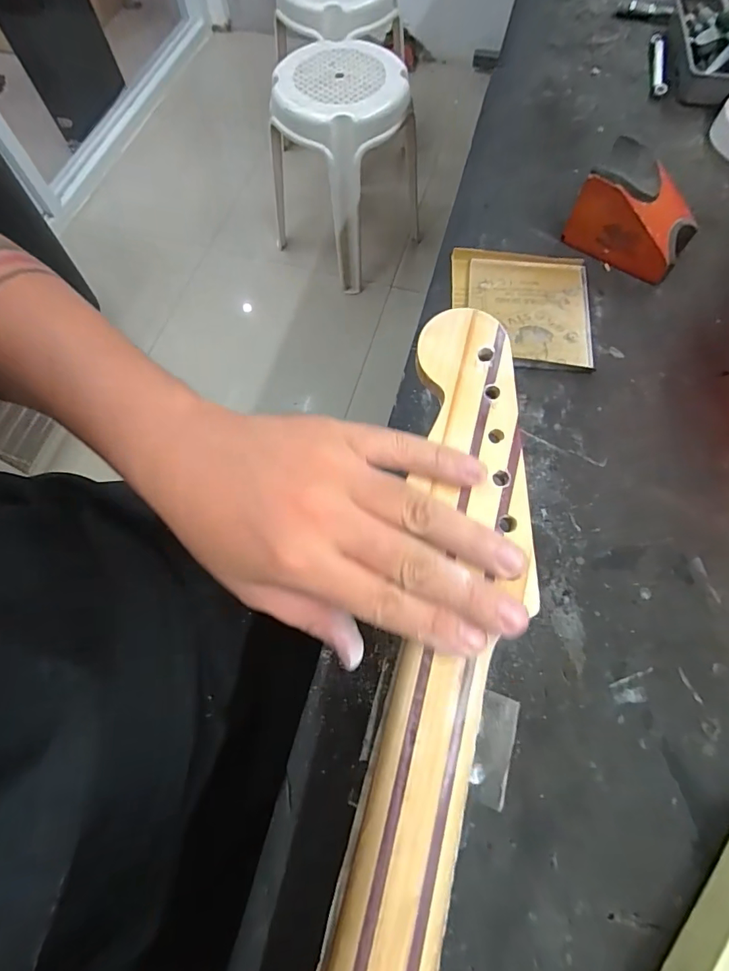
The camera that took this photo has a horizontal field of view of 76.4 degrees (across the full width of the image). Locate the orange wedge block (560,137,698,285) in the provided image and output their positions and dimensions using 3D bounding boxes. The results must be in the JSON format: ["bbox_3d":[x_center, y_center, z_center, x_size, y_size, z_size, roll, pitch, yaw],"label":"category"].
[{"bbox_3d":[0.238,-0.236,0.401,0.095,0.065,0.060,34,72,14],"label":"orange wedge block"}]

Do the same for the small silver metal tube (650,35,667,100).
[{"bbox_3d":[0.335,-0.484,0.531,0.015,0.010,0.130,10,68,6],"label":"small silver metal tube"}]

